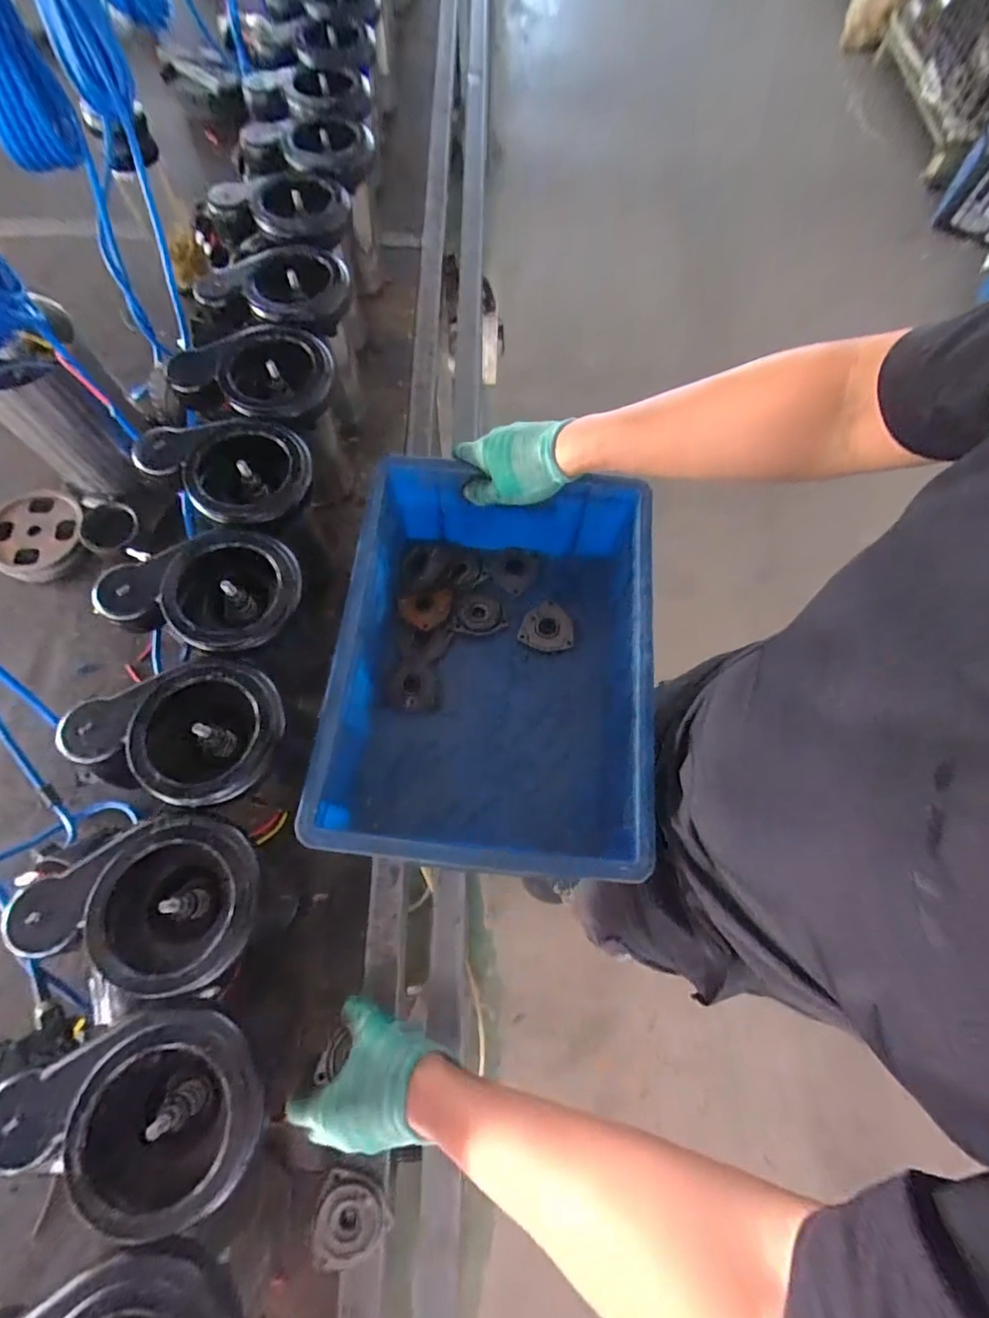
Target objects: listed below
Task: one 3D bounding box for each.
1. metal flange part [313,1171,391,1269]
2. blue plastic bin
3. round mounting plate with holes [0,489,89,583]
[{"bbox_3d":[-0.124,0.485,0.464,0.063,0.019,0.060,1,70,-2],"label":"metal flange part"},{"bbox_3d":[-0.001,0.008,0.560,0.295,0.144,0.380,6,71,0],"label":"blue plastic bin"},{"bbox_3d":[-0.576,-0.158,0.678,0.119,0.029,0.120,-31,74,-12],"label":"round mounting plate with holes"}]

